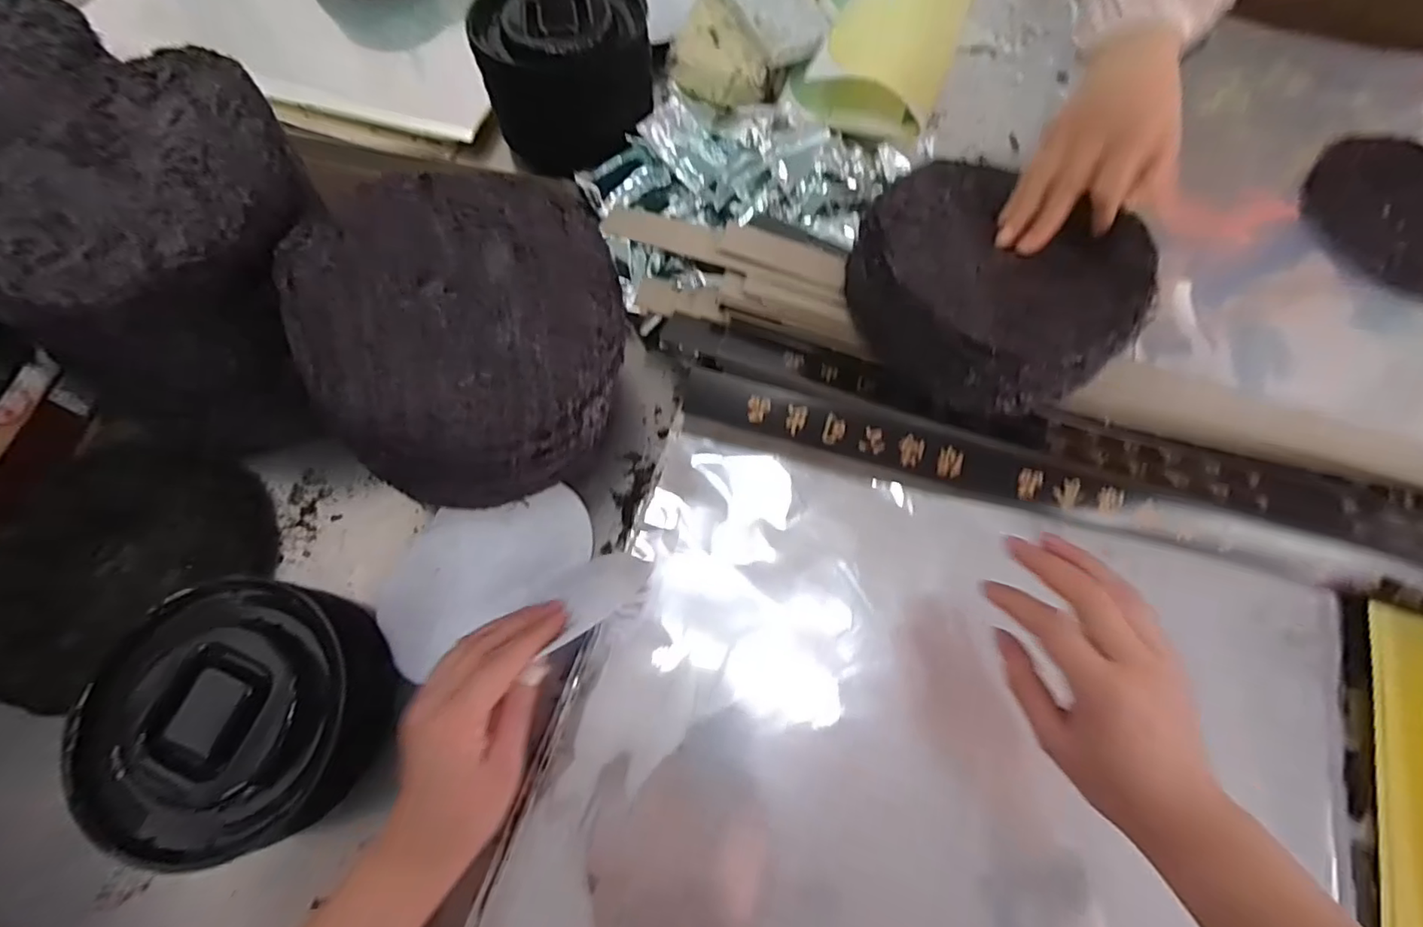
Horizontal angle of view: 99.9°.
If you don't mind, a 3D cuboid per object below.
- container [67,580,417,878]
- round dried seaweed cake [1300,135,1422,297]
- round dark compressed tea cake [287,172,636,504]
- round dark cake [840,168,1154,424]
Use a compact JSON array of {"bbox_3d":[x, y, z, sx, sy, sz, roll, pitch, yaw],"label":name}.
[{"bbox_3d":[-0.298,0.158,0.385,0.151,0.087,0.149,0,68,0],"label":"container"},{"bbox_3d":[0.674,-0.235,0.569,0.203,0.016,0.194,0,68,0],"label":"round dried seaweed cake"},{"bbox_3d":[-0.154,-0.088,0.417,0.183,0.139,0.194,-17,69,-7],"label":"round dark compressed tea cake"},{"bbox_3d":[0.211,-0.134,0.469,0.198,0.086,0.190,0,68,0],"label":"round dark cake"}]

